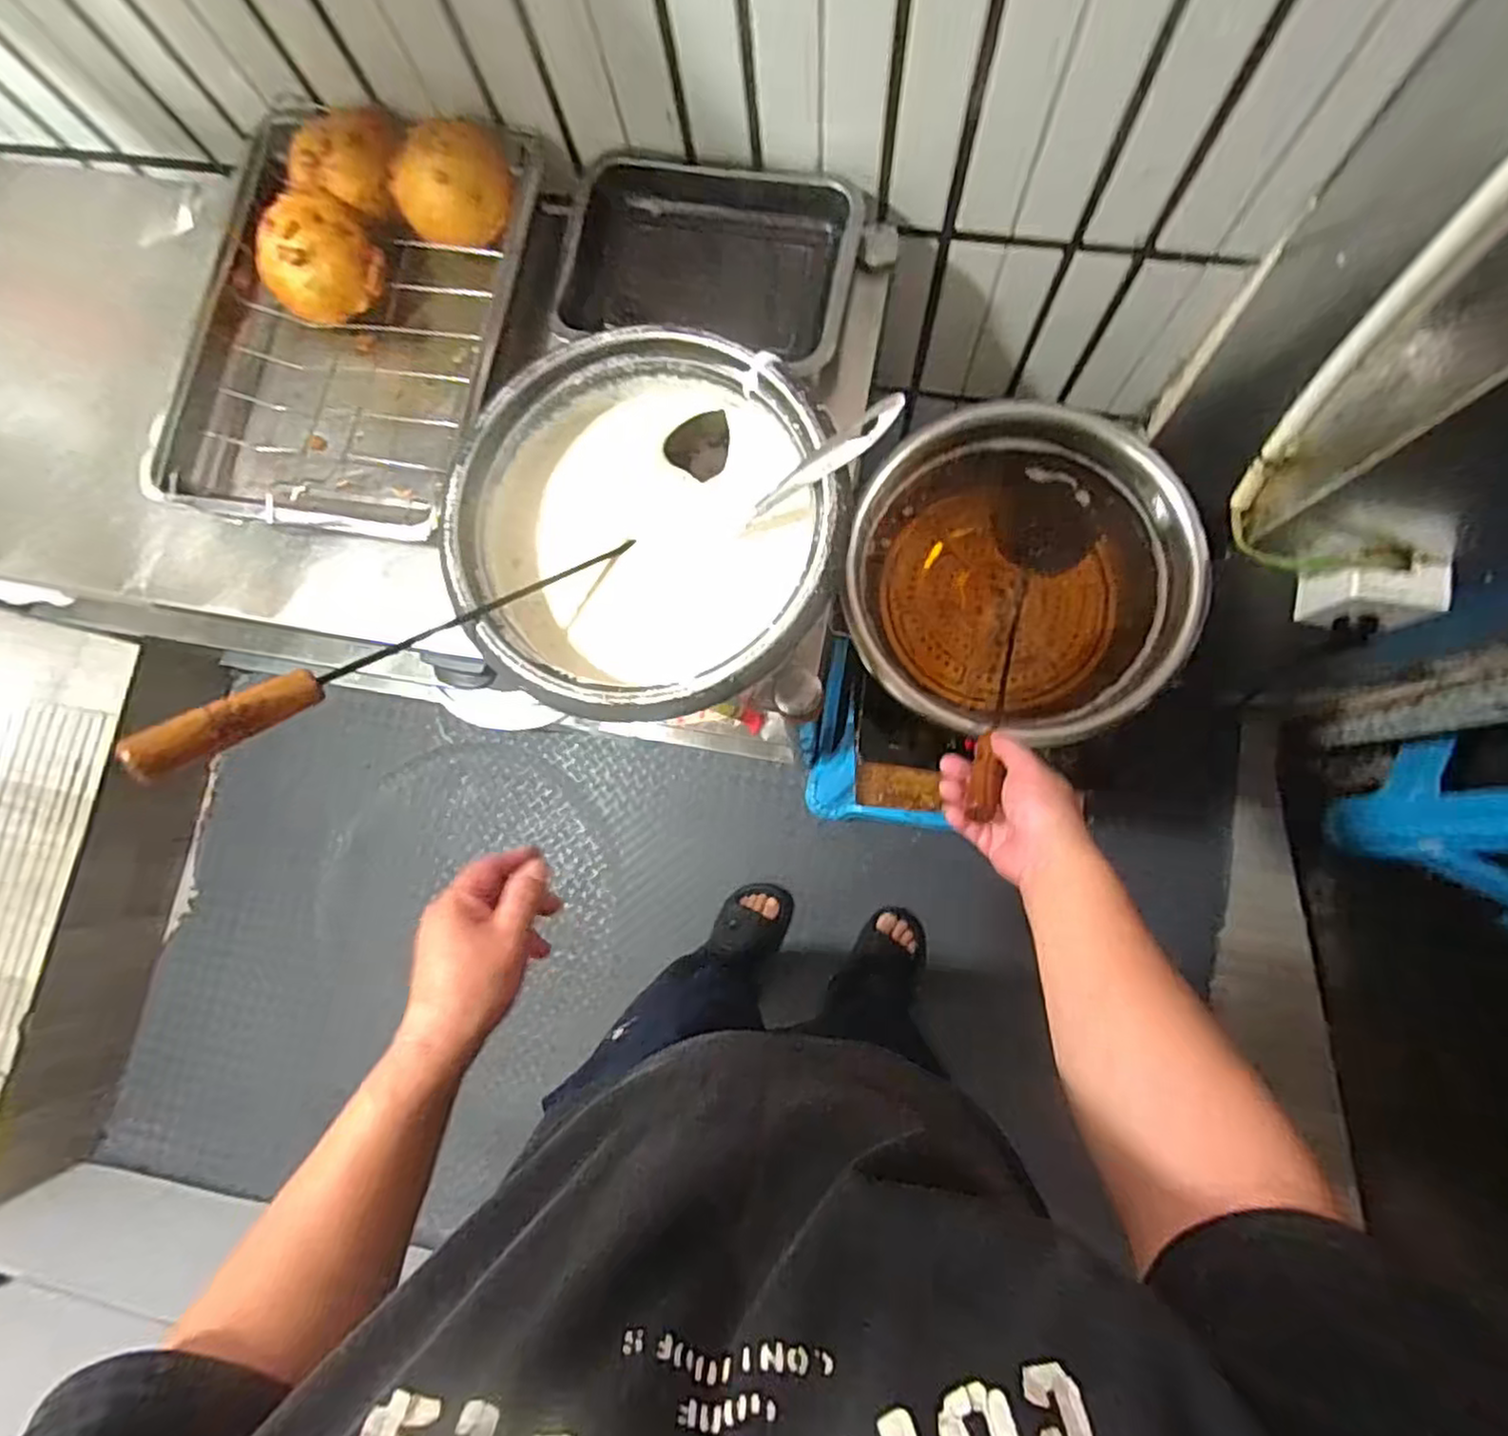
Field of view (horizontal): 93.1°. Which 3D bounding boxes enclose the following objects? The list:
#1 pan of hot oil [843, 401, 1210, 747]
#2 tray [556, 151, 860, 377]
[{"bbox_3d":[0.271,-0.150,0.748,0.330,0.101,0.311,-1,82,5],"label":"pan of hot oil"},{"bbox_3d":[-0.040,-0.404,0.632,0.261,0.041,0.178,11,83,7],"label":"tray"}]

